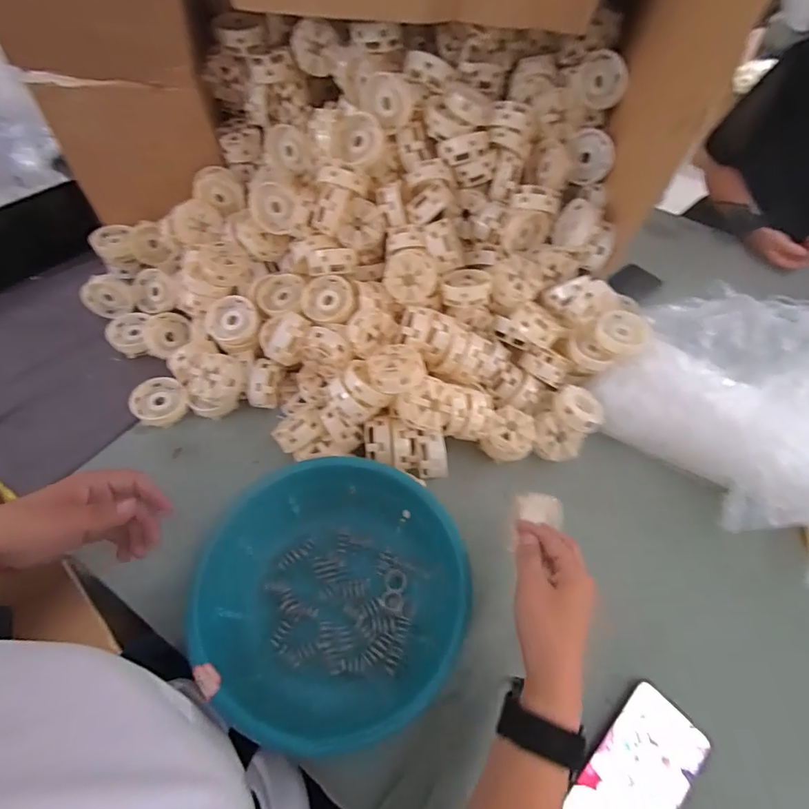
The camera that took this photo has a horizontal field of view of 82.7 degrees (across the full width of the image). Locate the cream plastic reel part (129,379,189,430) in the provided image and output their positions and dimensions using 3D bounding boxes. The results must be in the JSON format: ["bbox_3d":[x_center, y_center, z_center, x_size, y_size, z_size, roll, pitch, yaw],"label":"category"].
[{"bbox_3d":[-0.332,-0.001,0.627,0.068,0.032,0.066,2,53,-3],"label":"cream plastic reel part"}]

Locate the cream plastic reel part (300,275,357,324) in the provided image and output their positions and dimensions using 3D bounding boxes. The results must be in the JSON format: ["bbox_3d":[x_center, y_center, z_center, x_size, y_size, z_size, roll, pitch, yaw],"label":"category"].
[{"bbox_3d":[-0.101,-0.135,0.613,0.078,0.025,0.071,-8,66,13],"label":"cream plastic reel part"}]

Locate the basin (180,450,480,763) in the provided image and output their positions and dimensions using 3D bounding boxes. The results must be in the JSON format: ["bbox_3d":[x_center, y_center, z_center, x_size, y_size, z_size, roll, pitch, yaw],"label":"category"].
[{"bbox_3d":[-0.075,0.195,0.475,0.268,0.083,0.254,2,53,-3],"label":"basin"}]

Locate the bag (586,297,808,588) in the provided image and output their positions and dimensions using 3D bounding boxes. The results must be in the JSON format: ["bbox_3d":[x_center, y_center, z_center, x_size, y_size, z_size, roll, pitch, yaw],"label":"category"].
[{"bbox_3d":[0.551,0.001,0.632,0.435,0.104,0.450,-36,64,-26],"label":"bag"}]

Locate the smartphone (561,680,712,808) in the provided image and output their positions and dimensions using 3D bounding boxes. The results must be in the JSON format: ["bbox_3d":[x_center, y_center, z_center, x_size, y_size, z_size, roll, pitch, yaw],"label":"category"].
[{"bbox_3d":[0.216,0.355,0.433,0.162,0.016,0.077,-34,63,-26],"label":"smartphone"}]

